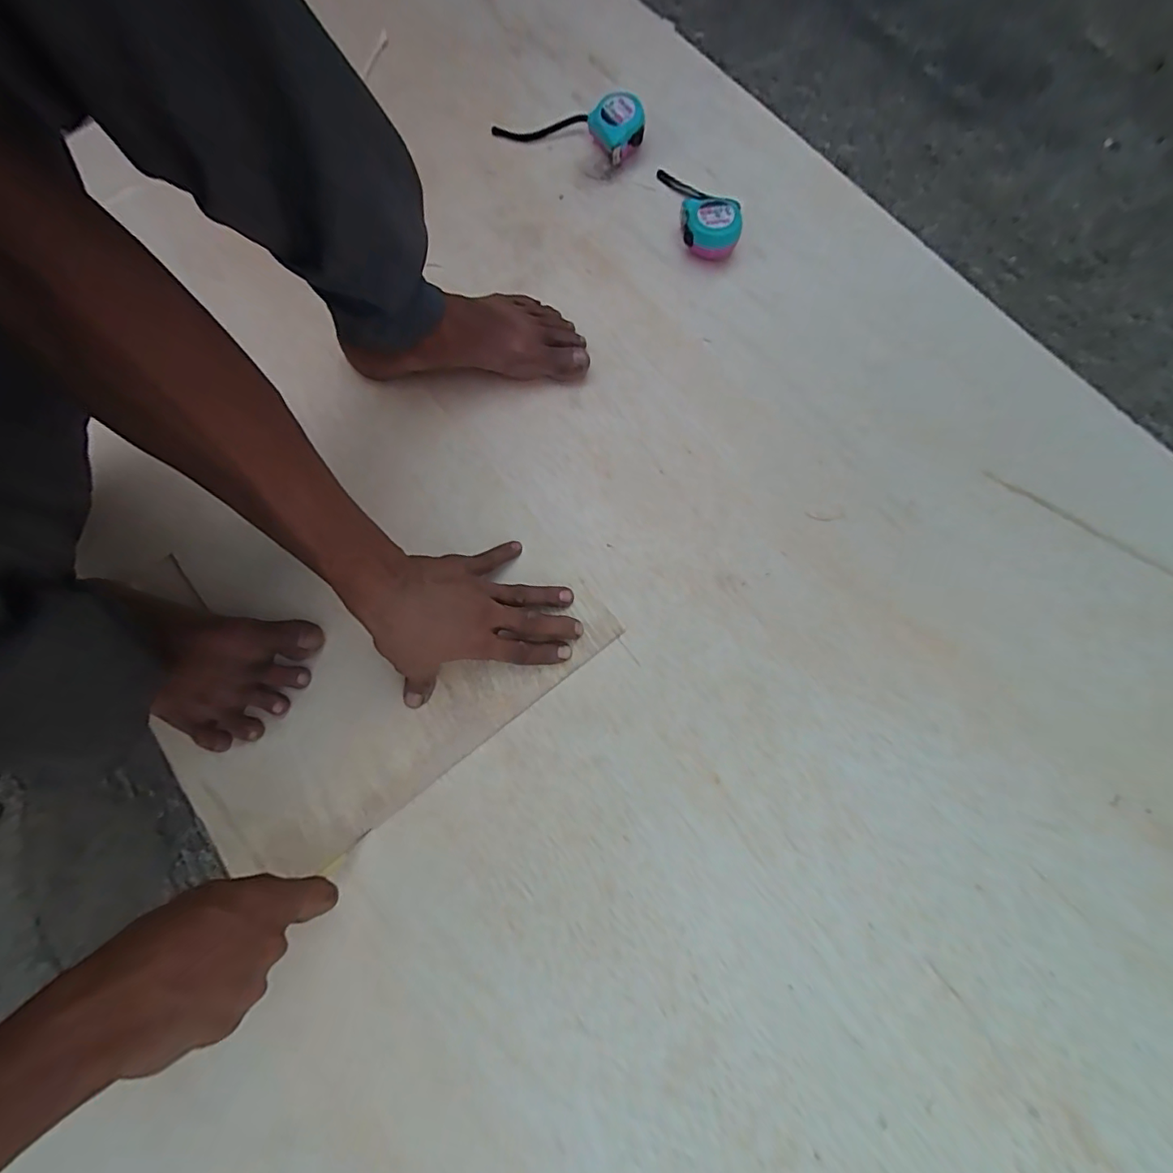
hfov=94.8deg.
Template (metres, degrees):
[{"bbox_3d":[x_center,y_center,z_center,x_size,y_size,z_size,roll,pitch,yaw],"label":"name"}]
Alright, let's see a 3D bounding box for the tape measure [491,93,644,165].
[{"bbox_3d":[-0.020,-0.537,0.618,0.174,0.039,0.061,19,76,5],"label":"tape measure"}]

